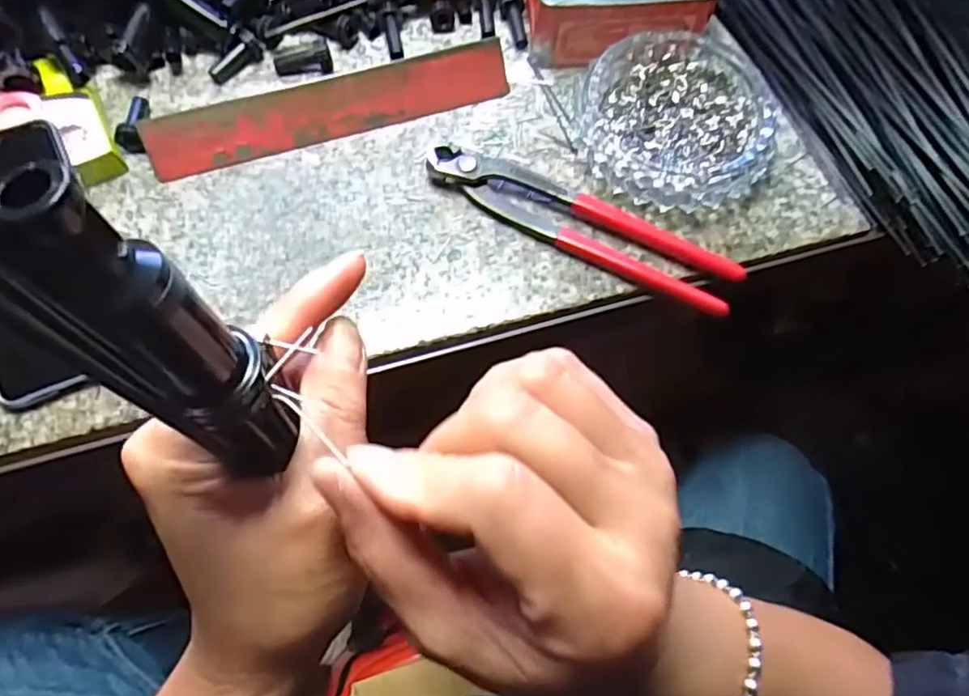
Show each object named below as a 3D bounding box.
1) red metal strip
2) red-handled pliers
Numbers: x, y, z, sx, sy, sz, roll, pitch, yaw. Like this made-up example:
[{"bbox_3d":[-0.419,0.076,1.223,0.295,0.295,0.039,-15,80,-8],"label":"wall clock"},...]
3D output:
[{"bbox_3d":[-0.096,-0.152,0.399,0.226,0.021,0.030,-18,71,-9],"label":"red metal strip"},{"bbox_3d":[0.059,-0.080,0.381,0.195,0.016,0.045,28,71,9],"label":"red-handled pliers"}]

